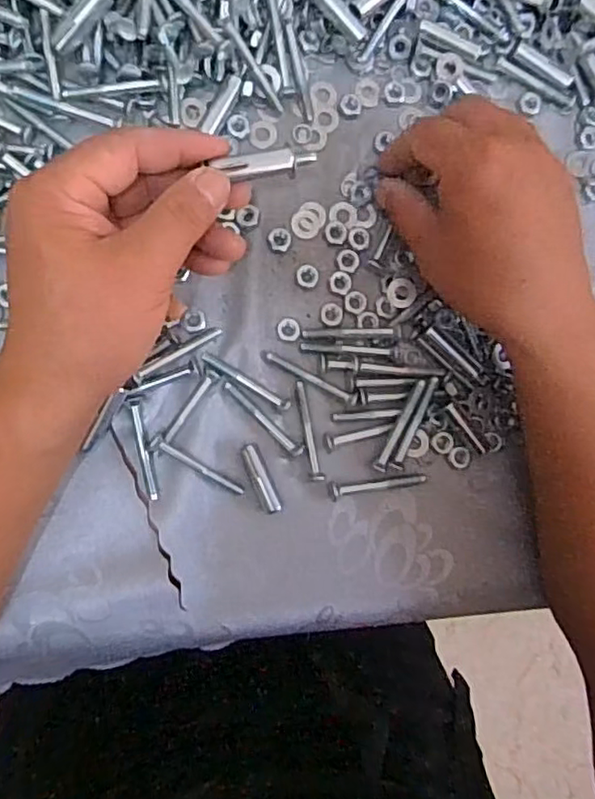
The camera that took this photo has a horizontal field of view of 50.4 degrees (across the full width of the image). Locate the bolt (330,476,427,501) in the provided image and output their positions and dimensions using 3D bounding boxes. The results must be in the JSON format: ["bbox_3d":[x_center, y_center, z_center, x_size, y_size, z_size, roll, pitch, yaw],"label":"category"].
[{"bbox_3d":[0.045,0.049,0.358,0.057,0.005,0.010,-5,87,-9],"label":"bolt"}]

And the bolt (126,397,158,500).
[{"bbox_3d":[-0.082,0.026,0.338,0.006,0.007,0.055,-13,89,-9],"label":"bolt"}]

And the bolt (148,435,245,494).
[{"bbox_3d":[-0.054,0.036,0.341,0.056,0.010,0.008,31,83,-6],"label":"bolt"}]

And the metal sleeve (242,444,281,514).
[{"bbox_3d":[-0.020,0.043,0.347,0.009,0.009,0.039,-22,90,-9],"label":"metal sleeve"}]

